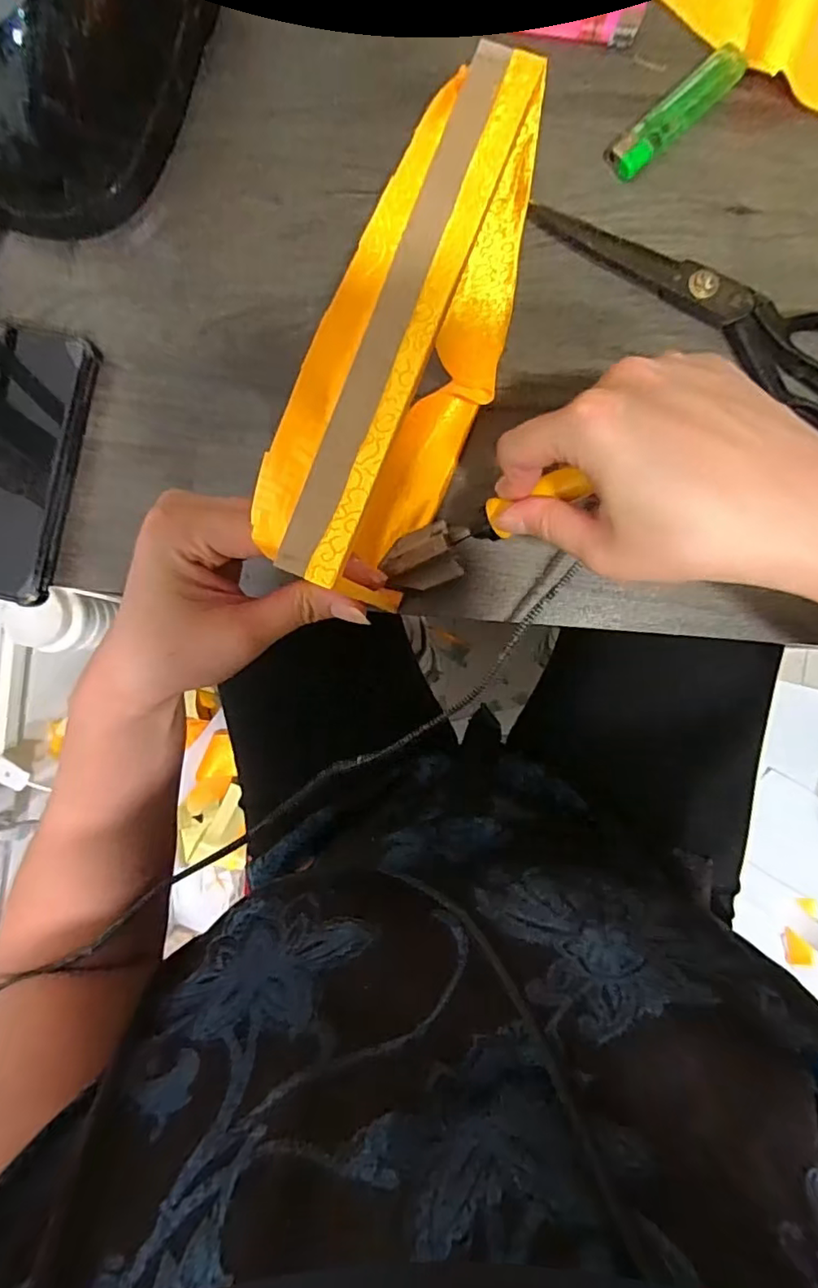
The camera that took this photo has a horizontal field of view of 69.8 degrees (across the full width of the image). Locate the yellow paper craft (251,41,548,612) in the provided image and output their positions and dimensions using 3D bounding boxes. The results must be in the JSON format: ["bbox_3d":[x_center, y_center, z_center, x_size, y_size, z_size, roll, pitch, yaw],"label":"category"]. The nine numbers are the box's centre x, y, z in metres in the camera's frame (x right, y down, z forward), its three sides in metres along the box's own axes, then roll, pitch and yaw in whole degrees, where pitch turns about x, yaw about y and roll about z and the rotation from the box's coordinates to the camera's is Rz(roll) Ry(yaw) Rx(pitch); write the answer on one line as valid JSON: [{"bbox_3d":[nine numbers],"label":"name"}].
[{"bbox_3d":[0.000,-0.099,0.262,0.037,0.166,0.156,26,93,4],"label":"yellow paper craft"}]

